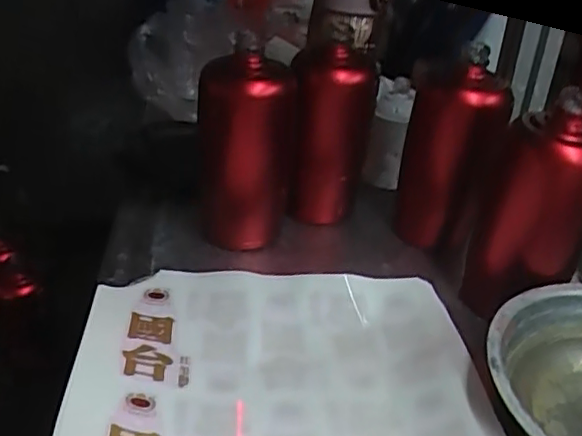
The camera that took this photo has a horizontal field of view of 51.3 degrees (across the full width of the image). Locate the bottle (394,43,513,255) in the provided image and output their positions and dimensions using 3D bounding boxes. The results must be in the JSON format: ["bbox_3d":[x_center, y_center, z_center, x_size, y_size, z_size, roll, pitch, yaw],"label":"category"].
[{"bbox_3d":[0.140,-0.051,0.553,0.083,0.177,0.069,13,32,12],"label":"bottle"}]

